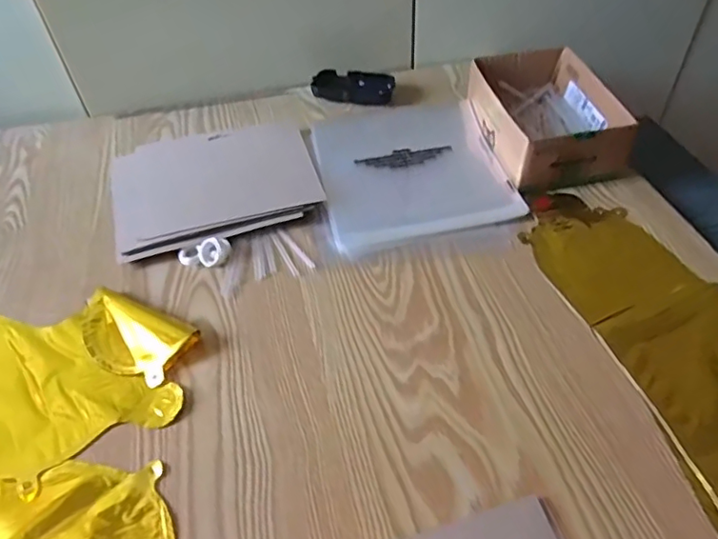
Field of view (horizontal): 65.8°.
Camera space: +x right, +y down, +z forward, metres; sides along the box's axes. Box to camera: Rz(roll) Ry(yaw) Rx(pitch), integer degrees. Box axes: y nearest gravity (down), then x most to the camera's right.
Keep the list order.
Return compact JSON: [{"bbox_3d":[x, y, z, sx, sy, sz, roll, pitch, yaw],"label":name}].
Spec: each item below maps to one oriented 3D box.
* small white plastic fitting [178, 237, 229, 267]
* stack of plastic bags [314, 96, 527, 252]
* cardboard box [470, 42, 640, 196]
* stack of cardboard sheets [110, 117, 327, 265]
[{"bbox_3d":[-0.156,-0.020,0.556,0.050,0.016,0.030,2,48,6],"label":"small white plastic fitting"},{"bbox_3d":[0.054,-0.130,0.651,0.201,0.014,0.253,-10,48,-5],"label":"stack of plastic bags"},{"bbox_3d":[0.221,-0.179,0.652,0.140,0.070,0.185,-10,48,-5],"label":"cardboard box"},{"bbox_3d":[-0.160,-0.101,0.623,0.215,0.018,0.179,-14,48,-8],"label":"stack of cardboard sheets"}]

